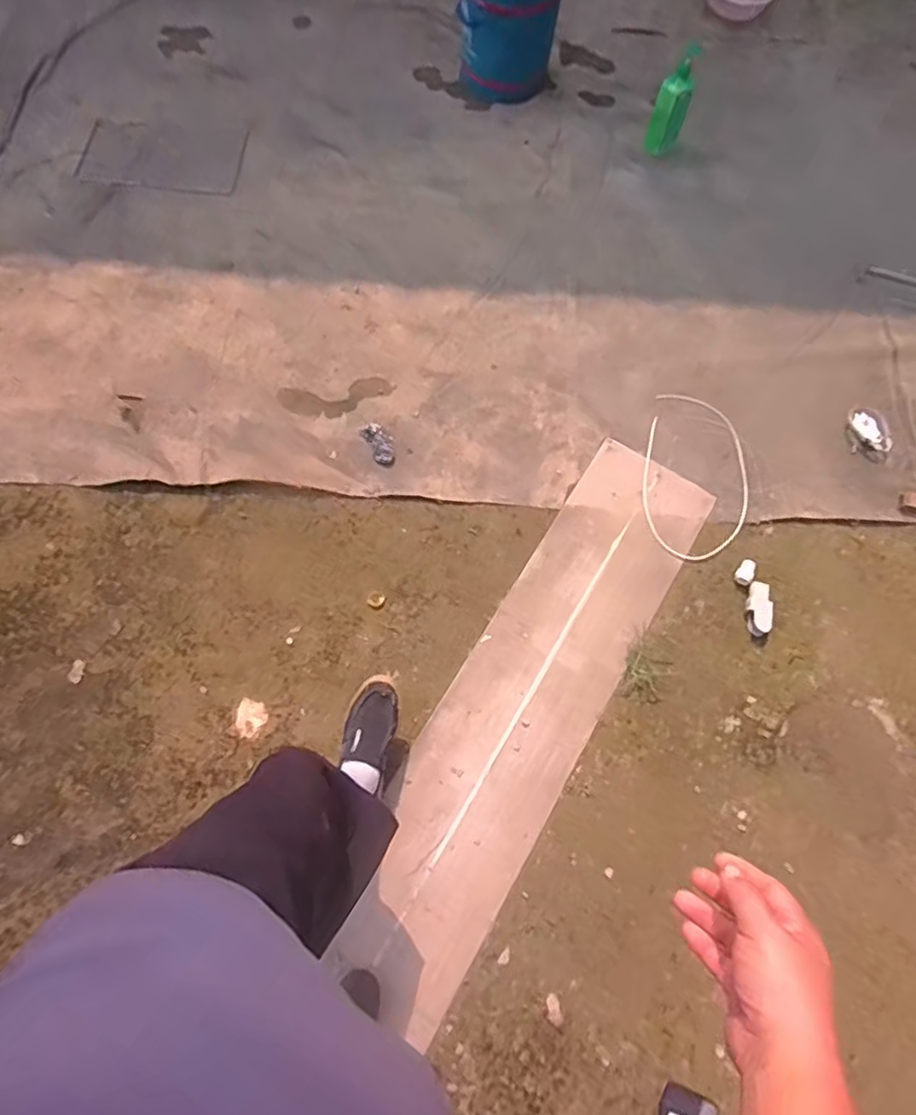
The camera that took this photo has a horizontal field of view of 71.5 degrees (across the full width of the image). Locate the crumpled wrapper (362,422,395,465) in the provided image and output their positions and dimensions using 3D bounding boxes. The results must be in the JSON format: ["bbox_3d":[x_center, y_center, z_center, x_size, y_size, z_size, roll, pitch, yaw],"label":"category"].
[{"bbox_3d":[-0.179,-0.263,1.479,0.055,0.011,0.113,-24,73,-9],"label":"crumpled wrapper"}]

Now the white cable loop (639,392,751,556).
[{"bbox_3d":[0.556,-0.195,1.491,0.242,0.014,0.424,12,72,5],"label":"white cable loop"}]

